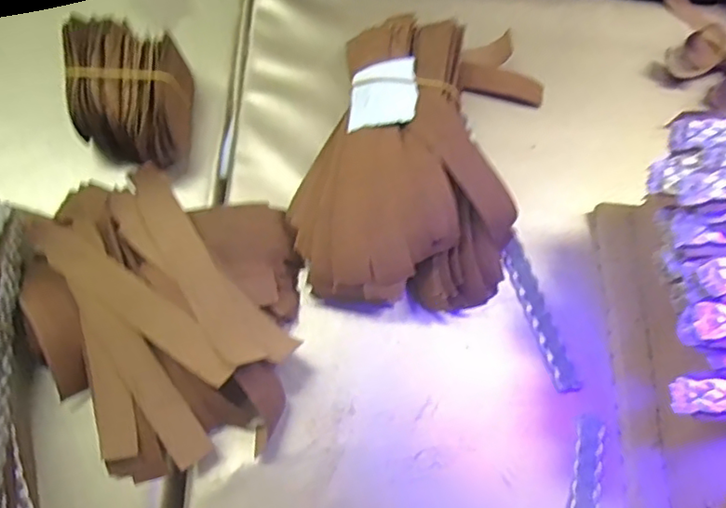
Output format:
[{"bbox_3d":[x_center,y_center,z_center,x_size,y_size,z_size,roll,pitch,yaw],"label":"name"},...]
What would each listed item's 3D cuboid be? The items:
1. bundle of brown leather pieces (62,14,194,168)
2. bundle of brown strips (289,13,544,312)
[{"bbox_3d":[-0.130,-0.088,0.342,0.058,0.055,0.075,-8,69,-5],"label":"bundle of brown leather pieces"},{"bbox_3d":[0.034,-0.059,0.336,0.117,0.048,0.186,14,69,4],"label":"bundle of brown strips"}]

